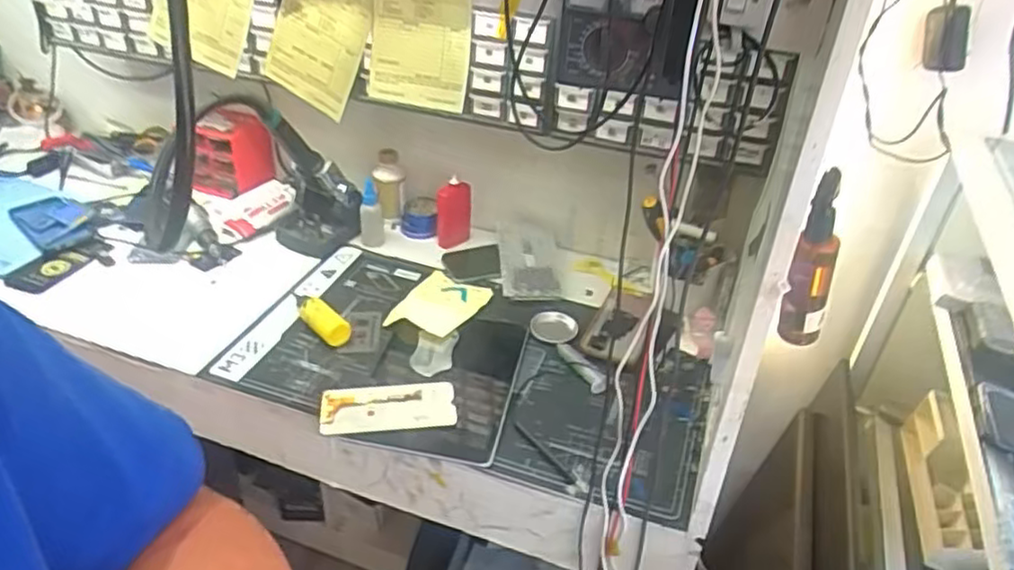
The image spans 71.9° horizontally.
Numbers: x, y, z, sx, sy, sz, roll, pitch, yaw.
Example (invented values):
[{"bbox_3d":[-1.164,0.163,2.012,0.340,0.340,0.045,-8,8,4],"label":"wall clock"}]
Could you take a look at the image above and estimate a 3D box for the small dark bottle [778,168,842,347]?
[{"bbox_3d":[0.277,-0.017,0.623,0.041,0.157,0.043,20,38,23],"label":"small dark bottle"}]

